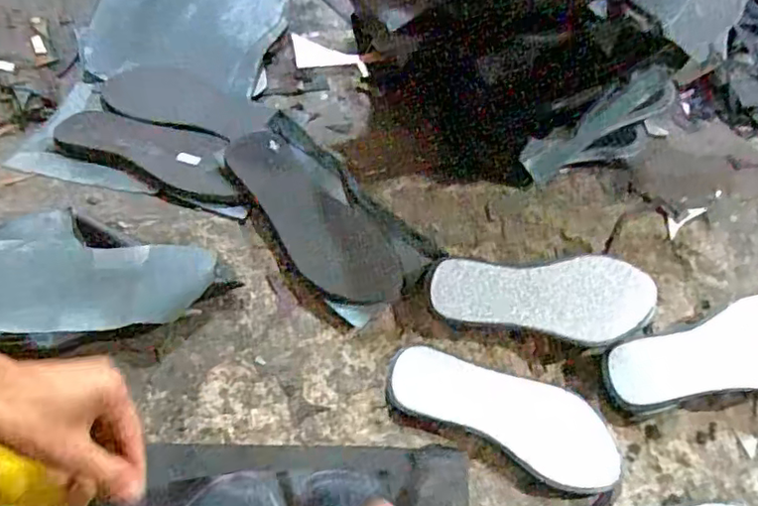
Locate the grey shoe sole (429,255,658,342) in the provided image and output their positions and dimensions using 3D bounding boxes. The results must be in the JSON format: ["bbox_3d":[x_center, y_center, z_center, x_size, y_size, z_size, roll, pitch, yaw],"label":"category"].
[{"bbox_3d":[0.169,0.047,0.616,0.229,0.026,0.085,2,65,-7],"label":"grey shoe sole"}]

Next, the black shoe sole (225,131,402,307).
[{"bbox_3d":[-0.075,-0.035,0.649,0.242,0.026,0.090,43,66,12],"label":"black shoe sole"}]

